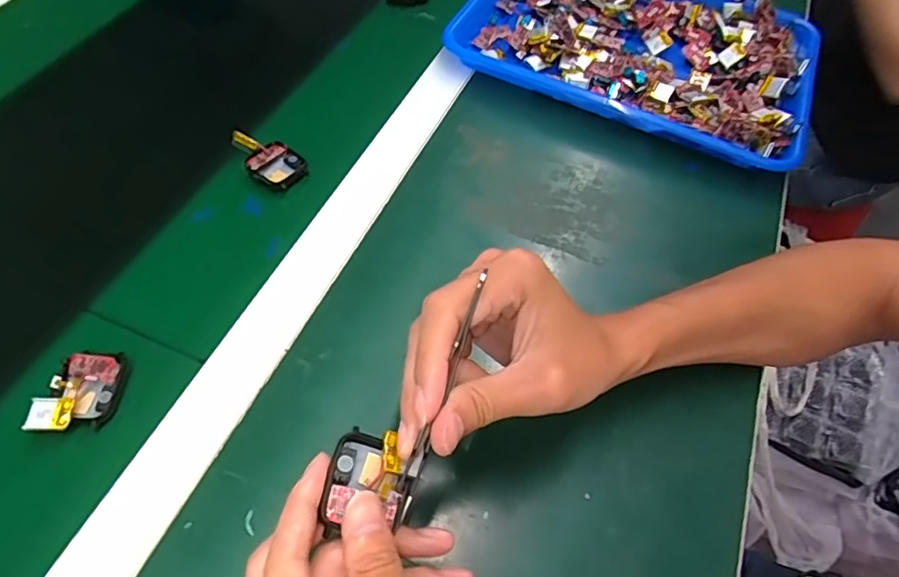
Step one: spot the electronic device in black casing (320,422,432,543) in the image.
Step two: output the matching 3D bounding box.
[{"bbox_3d":[-0.035,0.088,0.256,0.039,0.015,0.045,17,59,6],"label":"electronic device in black casing"}]

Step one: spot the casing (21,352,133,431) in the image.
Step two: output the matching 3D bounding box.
[{"bbox_3d":[-0.222,0.062,0.339,0.042,0.009,0.050,12,56,-18],"label":"casing"}]

